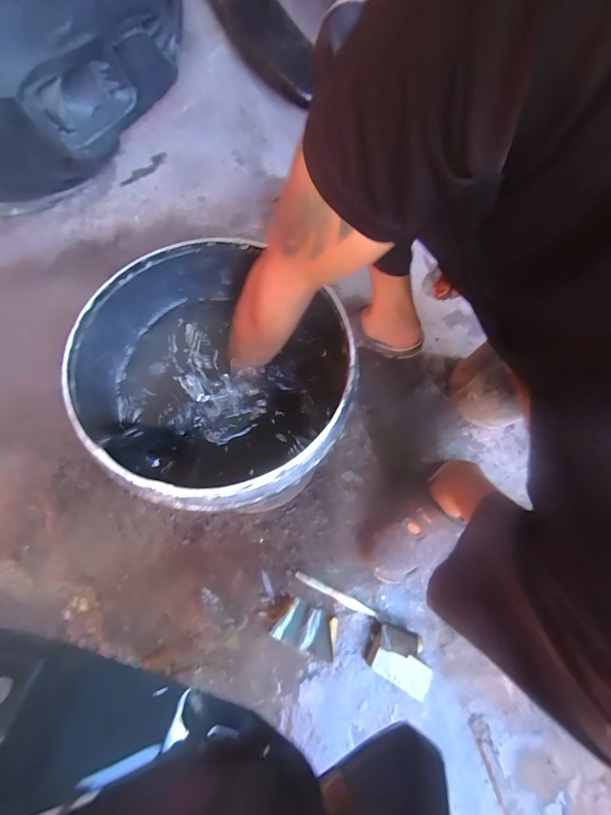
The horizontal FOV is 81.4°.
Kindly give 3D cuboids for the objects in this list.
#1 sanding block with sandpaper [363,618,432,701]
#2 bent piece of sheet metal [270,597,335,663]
[{"bbox_3d":[0.154,0.405,0.582,0.106,0.040,0.077,28,72,8],"label":"sanding block with sandpaper"},{"bbox_3d":[0.001,0.368,0.595,0.109,0.015,0.063,20,71,5],"label":"bent piece of sheet metal"}]

